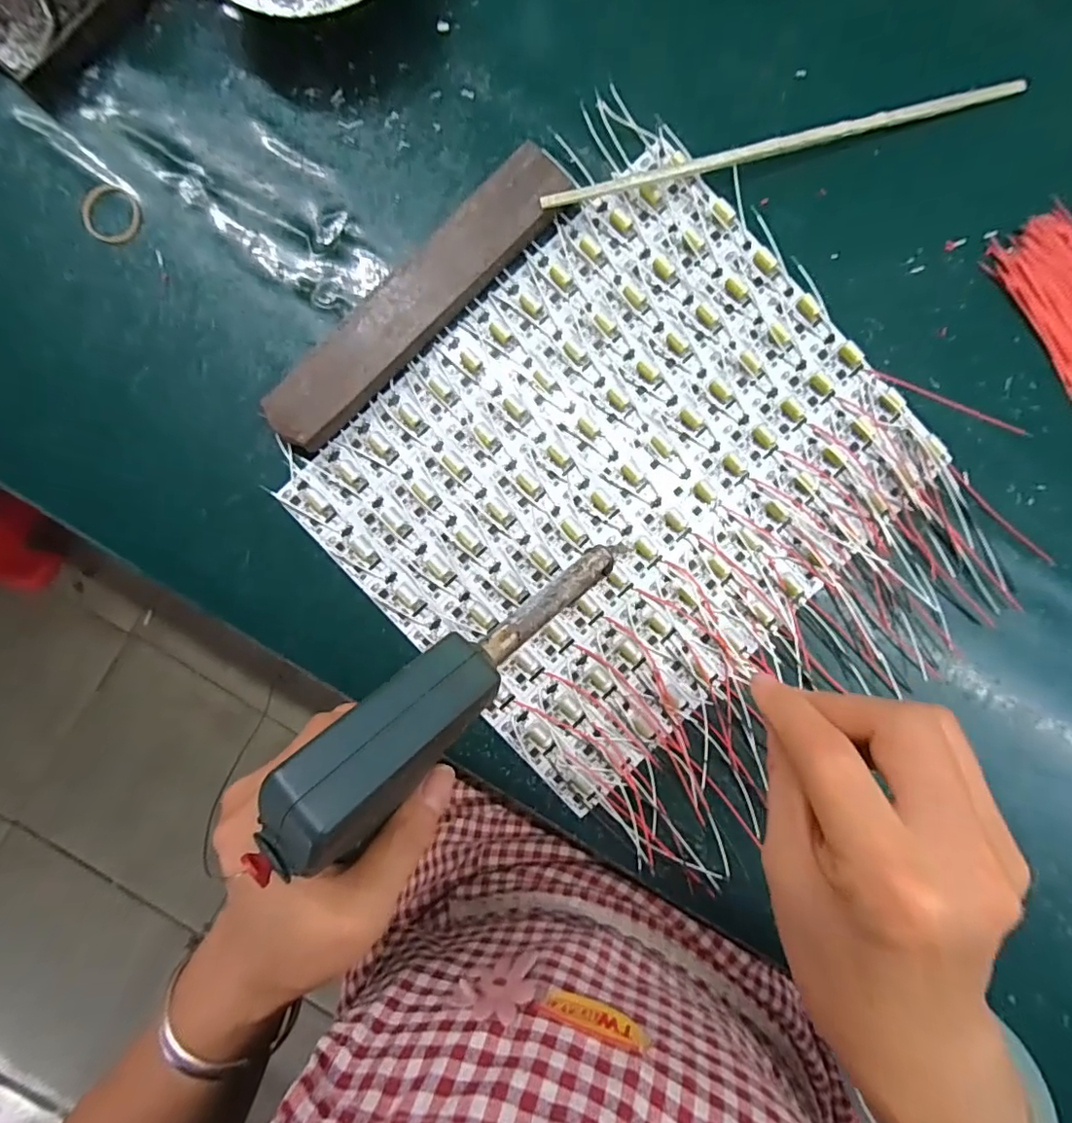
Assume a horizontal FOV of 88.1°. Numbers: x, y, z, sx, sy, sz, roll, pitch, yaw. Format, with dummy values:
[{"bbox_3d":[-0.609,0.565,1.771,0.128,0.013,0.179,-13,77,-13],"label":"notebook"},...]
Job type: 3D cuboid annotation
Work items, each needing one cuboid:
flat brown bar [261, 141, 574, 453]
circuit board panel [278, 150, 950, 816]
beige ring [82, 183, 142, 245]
[{"bbox_3d":[-0.060,-0.139,0.294,0.199,0.020,0.033,-45,90,0],"label":"flat brown bar"},{"bbox_3d":[0.046,-0.048,0.301,0.280,0.008,0.244,-43,90,0],"label":"circuit board panel"},{"bbox_3d":[-0.233,-0.189,0.301,0.032,0.004,0.030,0,90,0],"label":"beige ring"}]

